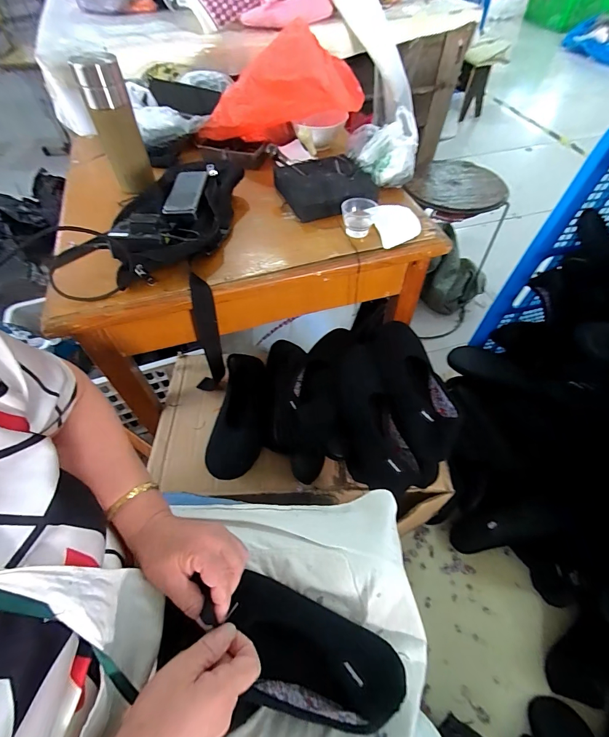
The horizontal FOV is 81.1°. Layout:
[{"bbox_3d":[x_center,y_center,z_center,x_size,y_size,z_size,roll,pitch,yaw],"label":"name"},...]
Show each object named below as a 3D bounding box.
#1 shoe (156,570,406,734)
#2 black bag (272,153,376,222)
[{"bbox_3d":[-0.022,0.287,0.360,0.242,0.060,0.108,19,56,3],"label":"shoe"},{"bbox_3d":[0.040,-0.329,0.640,0.156,0.034,0.171,-19,56,-13],"label":"black bag"}]

